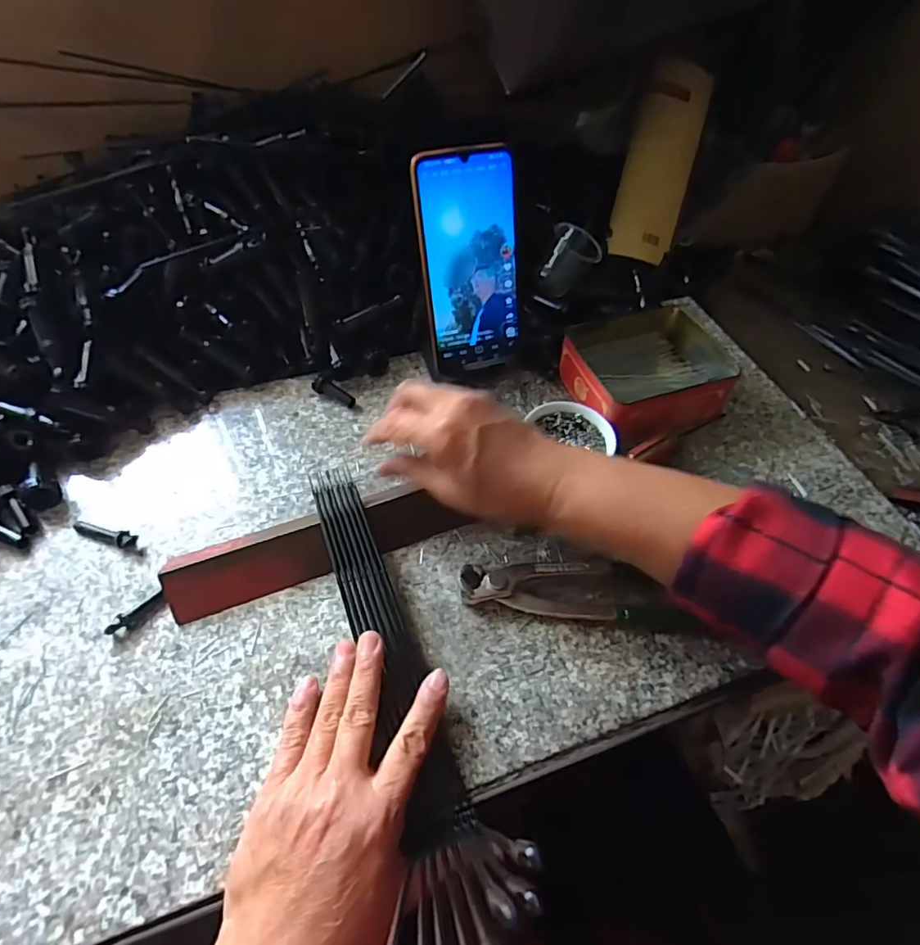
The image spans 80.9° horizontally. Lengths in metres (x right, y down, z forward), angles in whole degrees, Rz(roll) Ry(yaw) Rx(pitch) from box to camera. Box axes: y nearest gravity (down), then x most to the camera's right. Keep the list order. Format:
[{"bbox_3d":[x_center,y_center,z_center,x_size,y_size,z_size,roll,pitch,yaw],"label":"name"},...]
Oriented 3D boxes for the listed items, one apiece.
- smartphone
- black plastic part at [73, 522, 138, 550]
[{"bbox_3d":[0.010,-0.156,0.428,0.078,0.172,0.007,-15,33,-8],"label":"smartphone"},{"bbox_3d":[-0.246,0.042,0.372,0.047,0.009,0.009,14,56,6],"label":"black plastic part"}]

